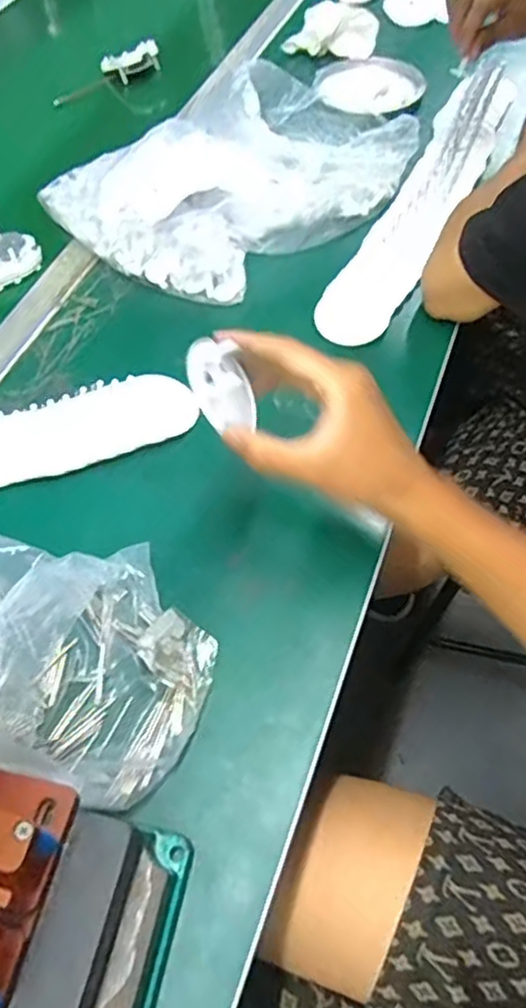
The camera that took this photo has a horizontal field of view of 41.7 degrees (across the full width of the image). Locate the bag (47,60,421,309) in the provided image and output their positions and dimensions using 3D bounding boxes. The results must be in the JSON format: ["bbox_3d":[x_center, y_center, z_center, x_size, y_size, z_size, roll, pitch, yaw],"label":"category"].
[{"bbox_3d":[-0.025,-0.348,0.692,0.255,0.082,0.341,38,67,27],"label":"bag"}]

